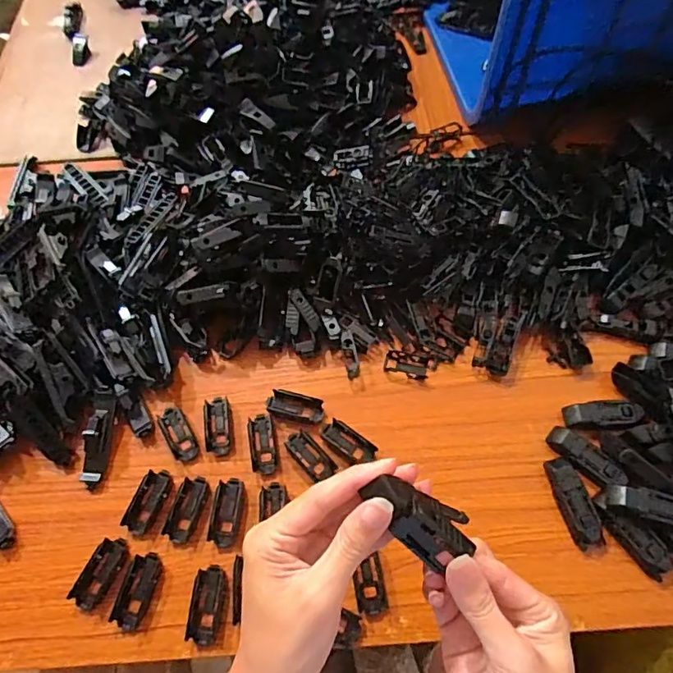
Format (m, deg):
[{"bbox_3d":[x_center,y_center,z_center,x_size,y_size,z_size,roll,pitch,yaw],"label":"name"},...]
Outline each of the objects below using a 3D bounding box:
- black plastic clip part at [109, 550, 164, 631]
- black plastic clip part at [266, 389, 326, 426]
[{"bbox_3d":[-0.148,0.188,0.365,0.022,0.007,0.051,13,64,9],"label":"black plastic clip part"},{"bbox_3d":[-0.035,0.060,0.425,0.050,0.007,0.022,13,64,9],"label":"black plastic clip part"}]

